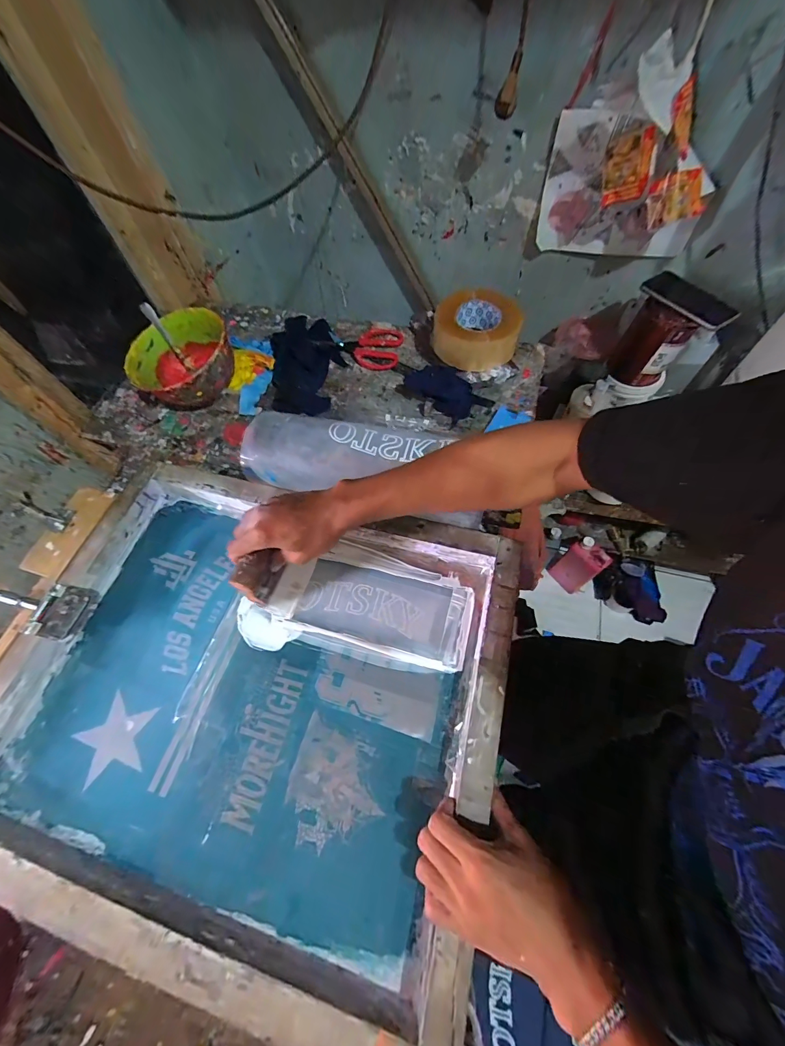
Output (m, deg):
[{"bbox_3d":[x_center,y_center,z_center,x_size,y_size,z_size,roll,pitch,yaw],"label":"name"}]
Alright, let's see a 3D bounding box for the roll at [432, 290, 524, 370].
[{"bbox_3d":[0.144,-0.331,0.639,0.146,0.085,0.115,12,63,11],"label":"roll"}]

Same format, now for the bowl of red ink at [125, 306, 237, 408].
[{"bbox_3d":[-0.348,-0.265,0.624,0.168,0.100,0.165,38,70,20],"label":"bowl of red ink"}]

